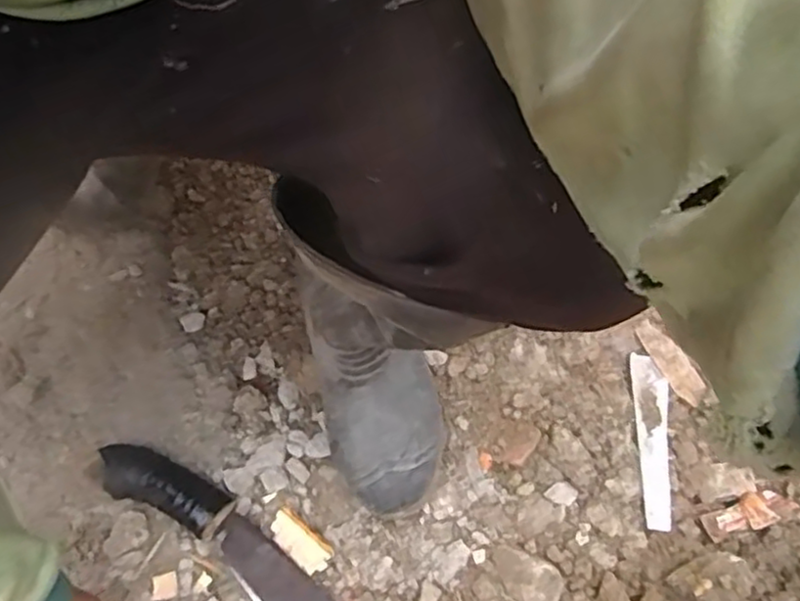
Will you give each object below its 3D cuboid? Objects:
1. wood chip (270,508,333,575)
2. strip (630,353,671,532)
[{"bbox_3d":[-0.091,0.218,0.634,0.063,0.016,0.029,37,71,14],"label":"wood chip"},{"bbox_3d":[0.236,0.129,0.652,0.033,0.005,0.159,5,70,-8],"label":"strip"}]

